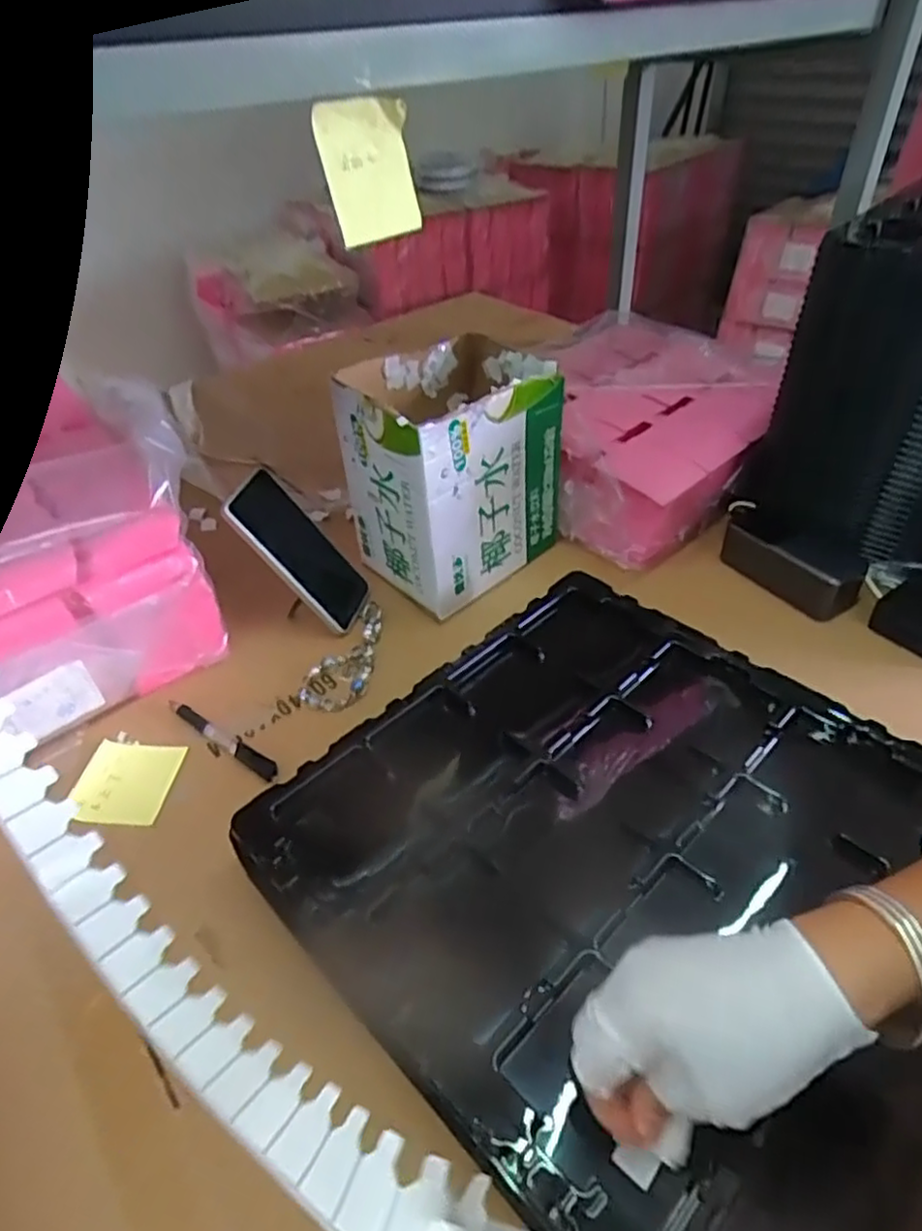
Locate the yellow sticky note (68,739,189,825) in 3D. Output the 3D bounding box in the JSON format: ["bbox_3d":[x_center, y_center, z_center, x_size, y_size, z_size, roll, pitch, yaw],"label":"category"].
[{"bbox_3d":[-0.271,0.134,0.559,0.074,0.008,0.072,2,42,6],"label":"yellow sticky note"}]

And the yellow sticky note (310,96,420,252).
[{"bbox_3d":[-0.058,-0.284,0.443,0.011,0.075,0.067,23,46,38],"label":"yellow sticky note"}]

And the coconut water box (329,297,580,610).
[{"bbox_3d":[-0.008,-0.147,0.697,0.187,0.200,0.138,-33,50,-30],"label":"coconut water box"}]

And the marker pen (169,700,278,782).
[{"bbox_3d":[-0.204,0.101,0.584,0.135,0.012,0.014,23,47,29],"label":"marker pen"}]

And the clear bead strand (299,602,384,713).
[{"bbox_3d":[-0.101,0.037,0.651,0.053,0.011,0.134,15,45,19],"label":"clear bead strand"}]

